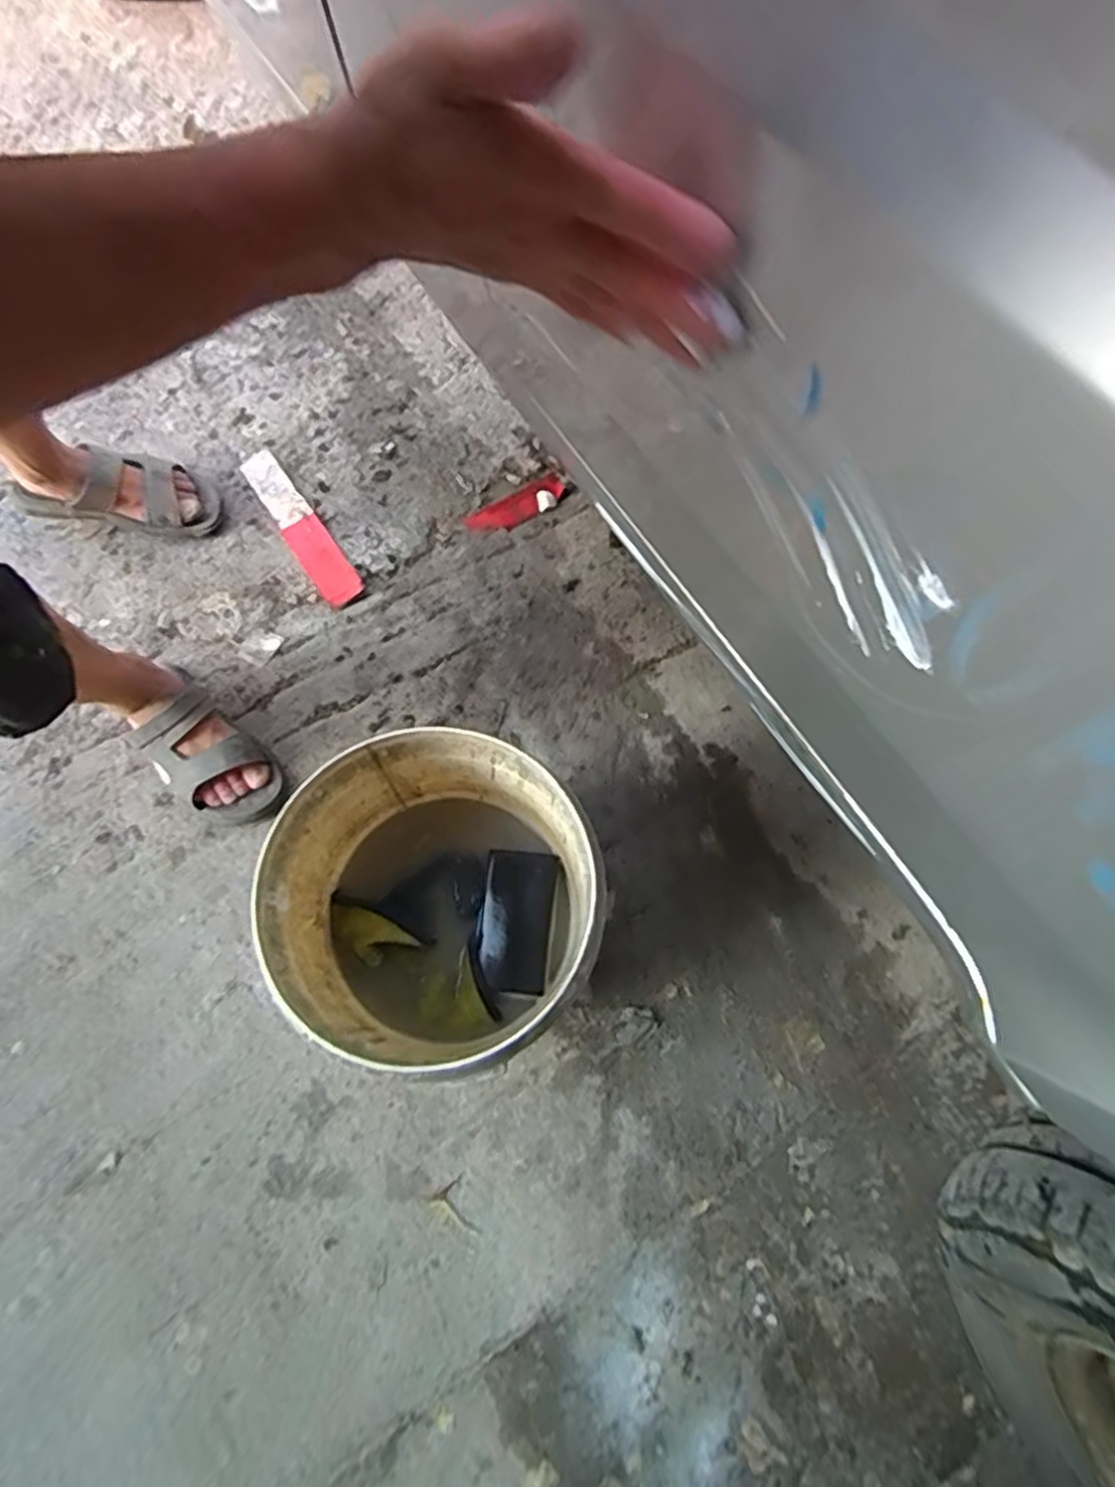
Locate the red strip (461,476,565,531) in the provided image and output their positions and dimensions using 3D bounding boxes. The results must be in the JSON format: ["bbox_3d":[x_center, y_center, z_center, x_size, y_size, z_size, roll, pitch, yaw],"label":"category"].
[{"bbox_3d":[-0.056,-0.322,1.023,0.142,0.013,0.046,-30,71,-13],"label":"red strip"}]

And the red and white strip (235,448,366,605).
[{"bbox_3d":[-0.351,-0.297,1.007,0.053,0.009,0.286,-33,72,-14],"label":"red and white strip"}]

